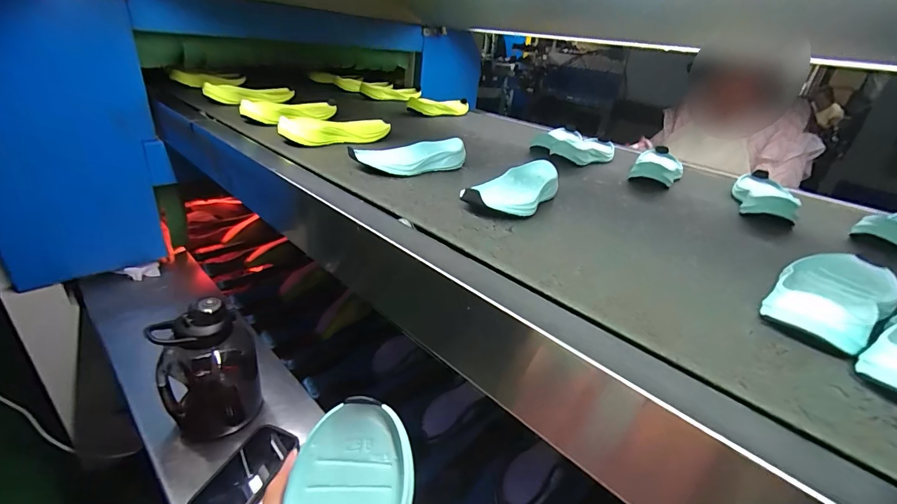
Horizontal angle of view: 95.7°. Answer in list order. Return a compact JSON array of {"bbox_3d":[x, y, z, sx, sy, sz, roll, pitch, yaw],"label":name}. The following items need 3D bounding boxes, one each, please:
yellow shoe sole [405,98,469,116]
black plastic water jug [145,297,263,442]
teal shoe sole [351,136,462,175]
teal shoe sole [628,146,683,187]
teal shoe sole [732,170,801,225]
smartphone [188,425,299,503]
[{"bbox_3d":[-0.027,-0.412,1.159,0.191,0.047,0.068,-15,32,-28],"label":"yellow shoe sole"},{"bbox_3d":[-0.393,0.181,0.664,0.142,0.233,0.132,-18,33,-32],"label":"black plastic water jug"},{"bbox_3d":[-0.054,-0.149,0.654,0.175,0.041,0.070,-17,33,-31],"label":"teal shoe sole"},{"bbox_3d":[0.401,-0.167,0.763,0.086,0.040,0.213,17,31,27],"label":"teal shoe sole"},{"bbox_3d":[0.506,-0.095,0.654,0.066,0.032,0.190,14,30,23],"label":"teal shoe sole"},{"bbox_3d":[-0.300,0.331,0.605,0.084,0.006,0.162,11,29,18],"label":"smartphone"}]

